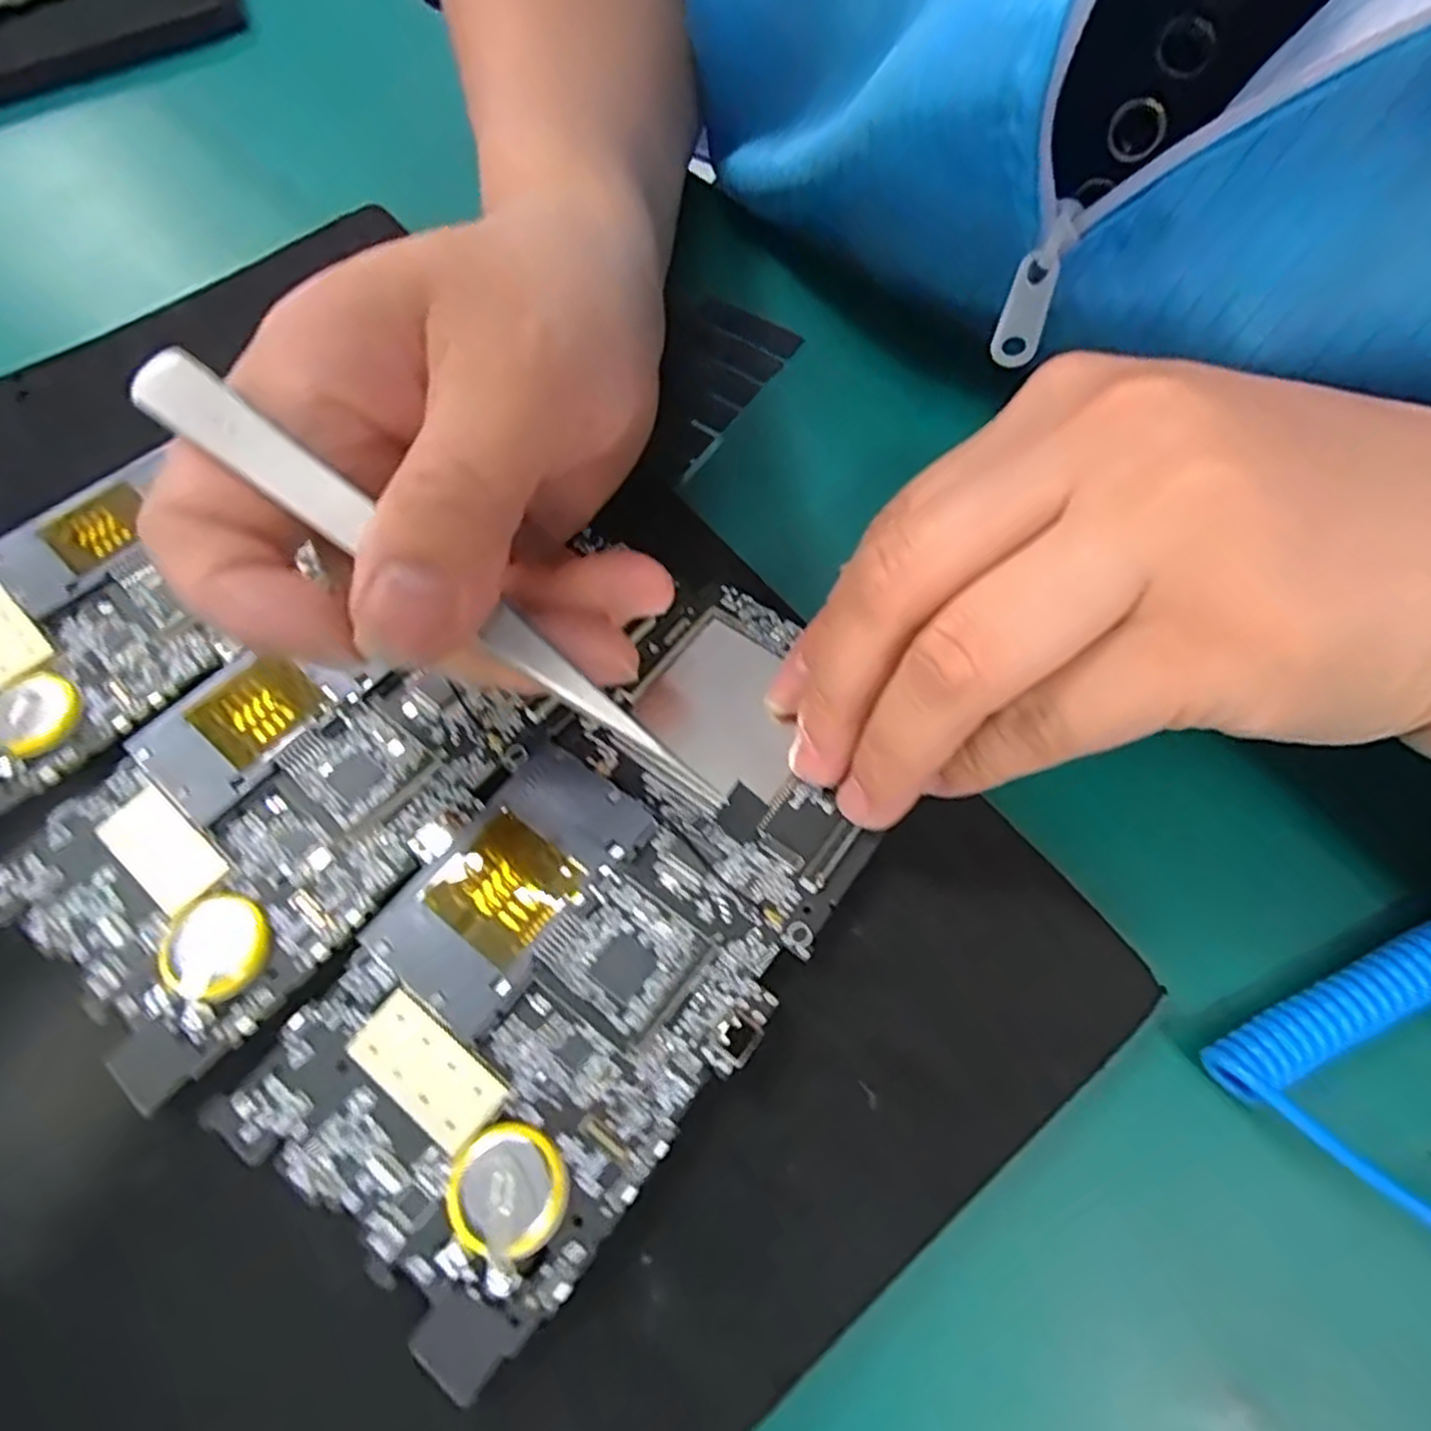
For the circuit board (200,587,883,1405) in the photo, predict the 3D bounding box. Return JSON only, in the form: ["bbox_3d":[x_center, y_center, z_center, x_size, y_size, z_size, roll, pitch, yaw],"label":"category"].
[{"bbox_3d":[-0.021,0.039,0.163,0.073,0.005,0.148,32,67,17],"label":"circuit board"}]

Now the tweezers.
[{"bbox_3d":[-0.048,-0.021,0.143,0.123,0.004,0.011,39,66,-11],"label":"tweezers"}]

